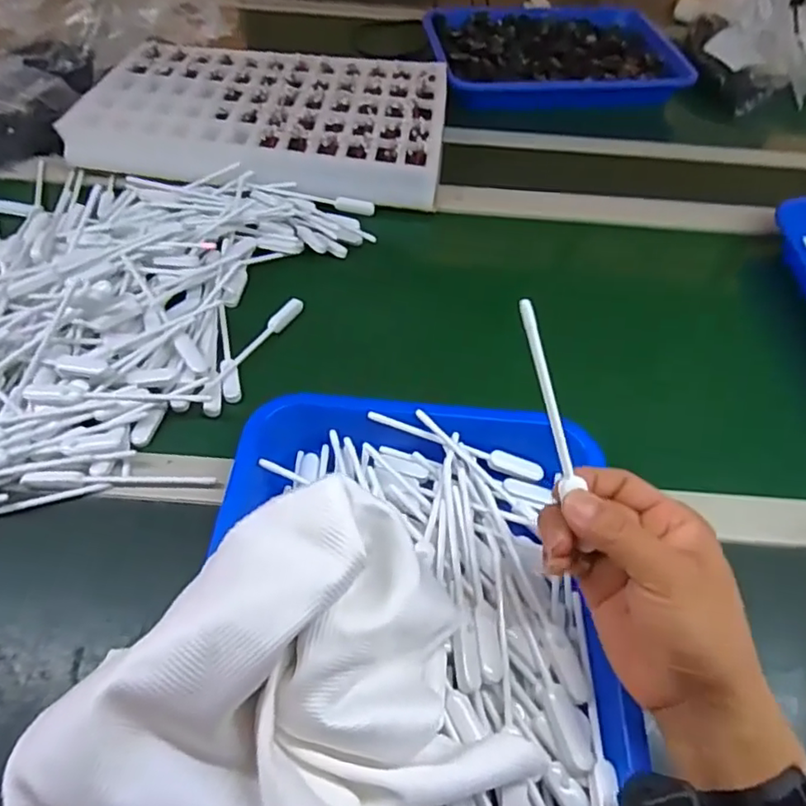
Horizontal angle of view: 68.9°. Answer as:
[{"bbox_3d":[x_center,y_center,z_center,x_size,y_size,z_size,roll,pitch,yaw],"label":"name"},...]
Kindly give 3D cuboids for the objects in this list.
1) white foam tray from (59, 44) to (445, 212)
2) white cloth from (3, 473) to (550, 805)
[{"bbox_3d":[-0.164,-0.359,0.733,0.429,0.044,0.280,7,54,1],"label":"white foam tray"},{"bbox_3d":[-0.052,0.155,0.270,0.205,0.109,0.160,-37,64,-26],"label":"white cloth"}]

